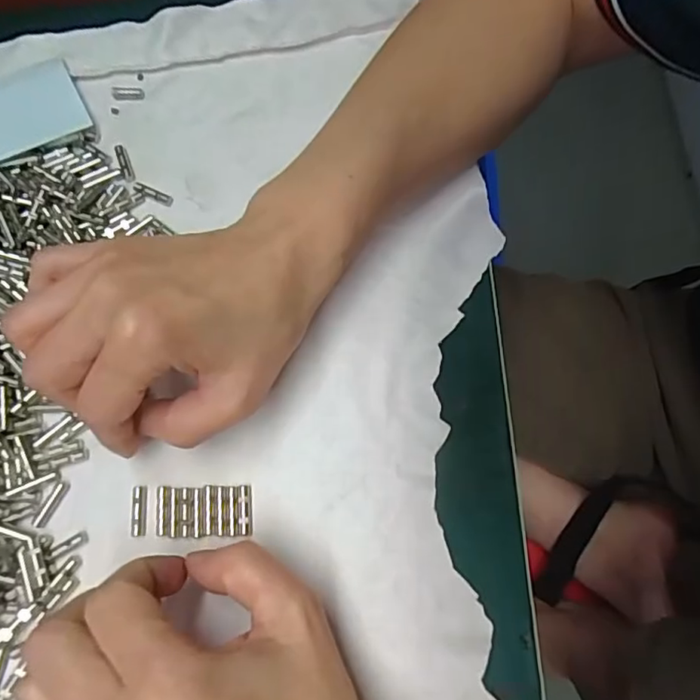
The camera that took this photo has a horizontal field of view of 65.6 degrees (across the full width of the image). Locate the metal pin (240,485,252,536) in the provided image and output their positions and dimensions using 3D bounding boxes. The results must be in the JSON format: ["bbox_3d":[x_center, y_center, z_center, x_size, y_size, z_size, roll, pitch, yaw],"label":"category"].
[{"bbox_3d":[-0.044,0.067,0.229,0.005,0.004,0.021,-1,73,-1],"label":"metal pin"}]

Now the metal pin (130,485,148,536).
[{"bbox_3d":[-0.089,0.068,0.229,0.005,0.004,0.020,-2,73,-1],"label":"metal pin"}]

